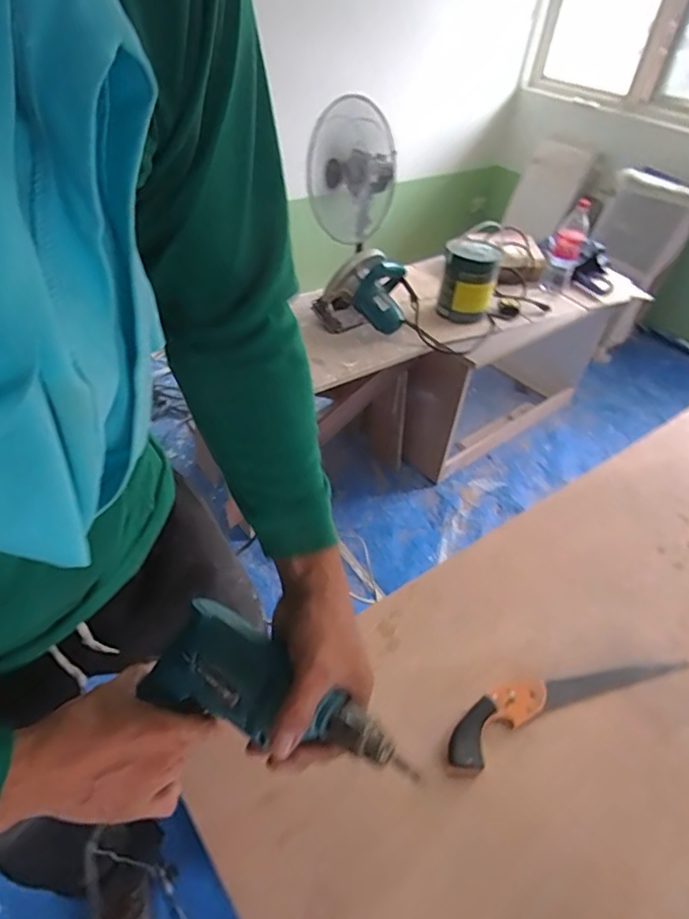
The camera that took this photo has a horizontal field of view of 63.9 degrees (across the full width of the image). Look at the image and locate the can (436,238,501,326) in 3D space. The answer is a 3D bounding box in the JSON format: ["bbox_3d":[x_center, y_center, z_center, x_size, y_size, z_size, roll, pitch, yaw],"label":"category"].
[{"bbox_3d":[0.391,-0.566,1.750,0.167,0.216,0.186,16,44,10],"label":"can"}]

